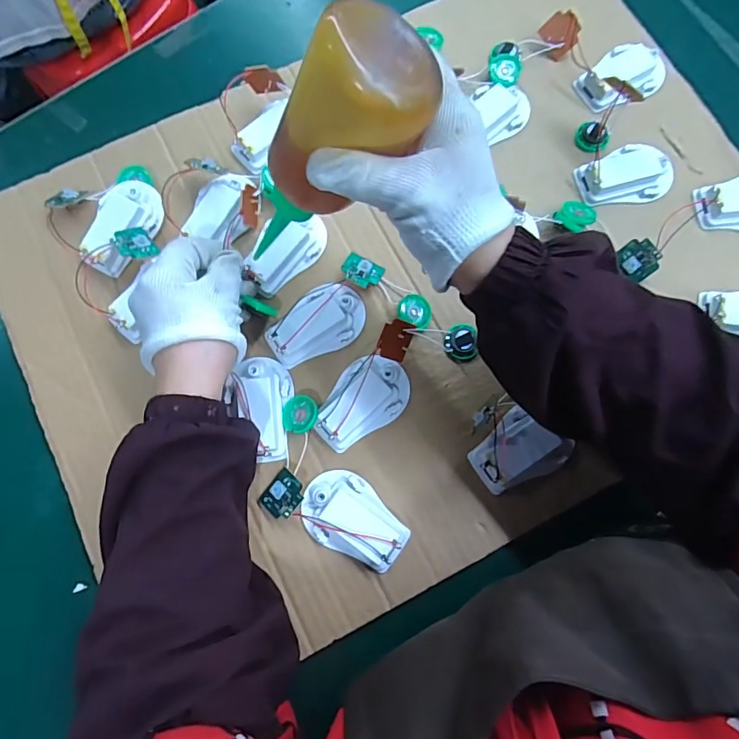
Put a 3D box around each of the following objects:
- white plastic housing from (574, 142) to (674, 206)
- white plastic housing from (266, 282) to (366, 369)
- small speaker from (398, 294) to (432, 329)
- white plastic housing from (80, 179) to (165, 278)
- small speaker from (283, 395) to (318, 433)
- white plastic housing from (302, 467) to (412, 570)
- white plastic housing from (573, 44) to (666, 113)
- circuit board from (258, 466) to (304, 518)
[{"bbox_3d":[0.216,-0.163,0.398,0.073,0.021,0.049,-16,77,-5],"label":"white plastic housing"},{"bbox_3d":[-0.041,-0.038,0.372,0.080,0.016,0.047,-27,78,-8],"label":"white plastic housing"},{"bbox_3d":[0.036,-0.046,0.373,0.027,0.009,0.027,7,72,-22],"label":"small speaker"},{"bbox_3d":[-0.201,-0.117,0.389,0.048,0.022,0.078,14,76,2],"label":"white plastic housing"},{"bbox_3d":[-0.052,0.034,0.358,0.029,0.006,0.028,3,70,26],"label":"small speaker"},{"bbox_3d":[-0.012,0.109,0.340,0.080,0.018,0.051,39,78,8],"label":"white plastic housing"},{"bbox_3d":[0.221,-0.259,0.416,0.070,0.022,0.048,-24,78,-7],"label":"white plastic housing"},{"bbox_3d":[-0.064,0.093,0.346,0.027,0.005,0.032,37,85,24],"label":"circuit board"}]

